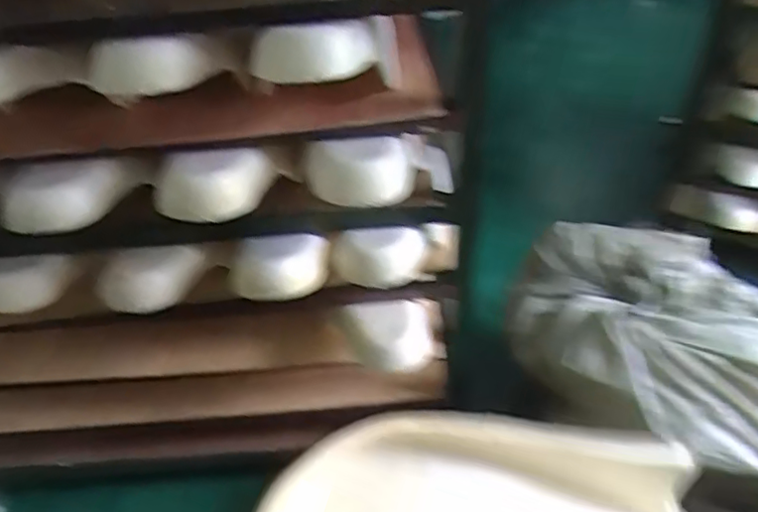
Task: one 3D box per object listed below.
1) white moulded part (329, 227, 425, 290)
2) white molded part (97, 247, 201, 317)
[{"bbox_3d":[0.001,-0.001,0.958,0.144,0.058,0.091,0,43,5],"label":"white moulded part"},{"bbox_3d":[-0.358,0.035,0.942,0.158,0.081,0.059,-13,43,-10],"label":"white molded part"}]

